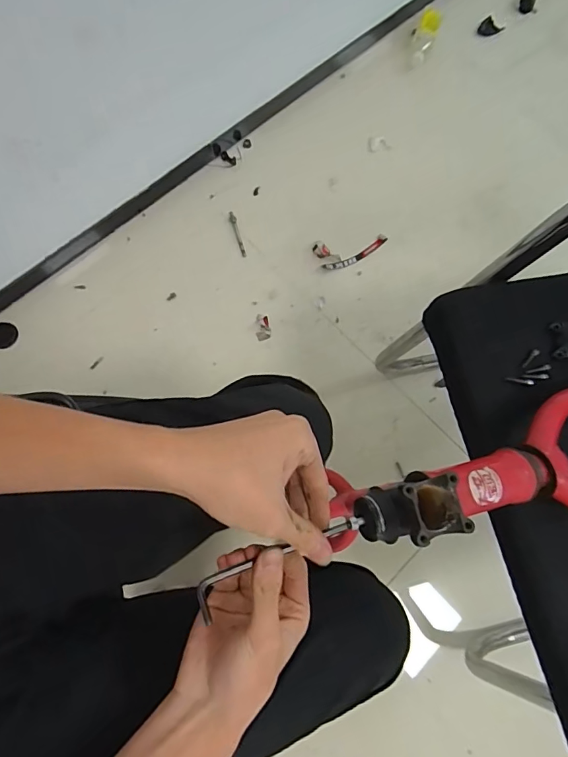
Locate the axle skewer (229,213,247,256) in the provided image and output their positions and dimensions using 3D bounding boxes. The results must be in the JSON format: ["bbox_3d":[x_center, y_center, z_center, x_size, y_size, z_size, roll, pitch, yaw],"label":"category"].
[{"bbox_3d":[-0.104,-0.324,1.044,0.015,0.012,0.117,-16,75,-6],"label":"axle skewer"}]

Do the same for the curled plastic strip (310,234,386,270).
[{"bbox_3d":[0.154,-0.284,1.036,0.168,0.021,0.064,-11,75,-4],"label":"curled plastic strip"}]

